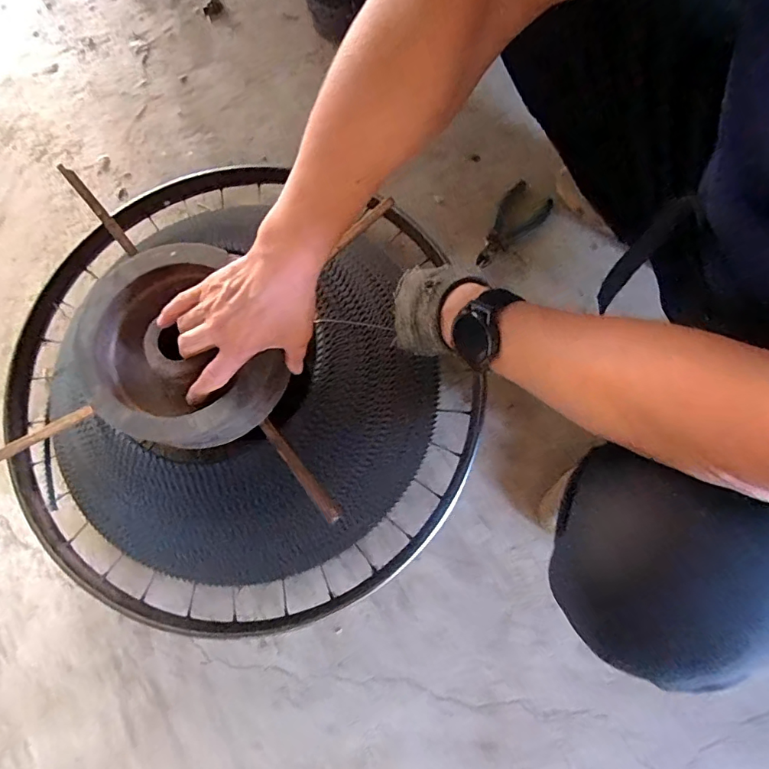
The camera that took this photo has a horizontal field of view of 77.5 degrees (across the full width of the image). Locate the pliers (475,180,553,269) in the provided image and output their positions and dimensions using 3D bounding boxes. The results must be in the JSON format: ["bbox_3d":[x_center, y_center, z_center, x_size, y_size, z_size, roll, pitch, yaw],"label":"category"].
[{"bbox_3d":[0.197,-0.244,0.730,0.070,0.021,0.156,32,81,9],"label":"pliers"}]

